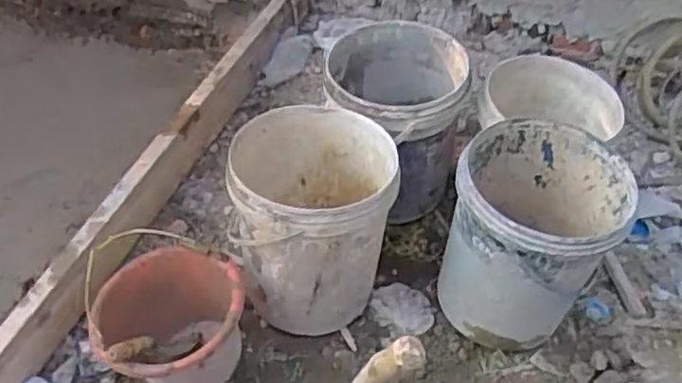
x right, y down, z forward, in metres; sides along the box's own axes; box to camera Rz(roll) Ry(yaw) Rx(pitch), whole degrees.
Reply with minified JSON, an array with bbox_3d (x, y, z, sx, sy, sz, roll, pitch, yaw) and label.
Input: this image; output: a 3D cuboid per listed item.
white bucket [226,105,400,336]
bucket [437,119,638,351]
[{"bbox_3d":[-0.057,0.047,1.403,0.299,0.340,0.327,-1,46,-3],"label":"white bucket"},{"bbox_3d":[0.365,0.090,1.366,0.286,0.360,0.301,1,46,-1],"label":"bucket"}]

